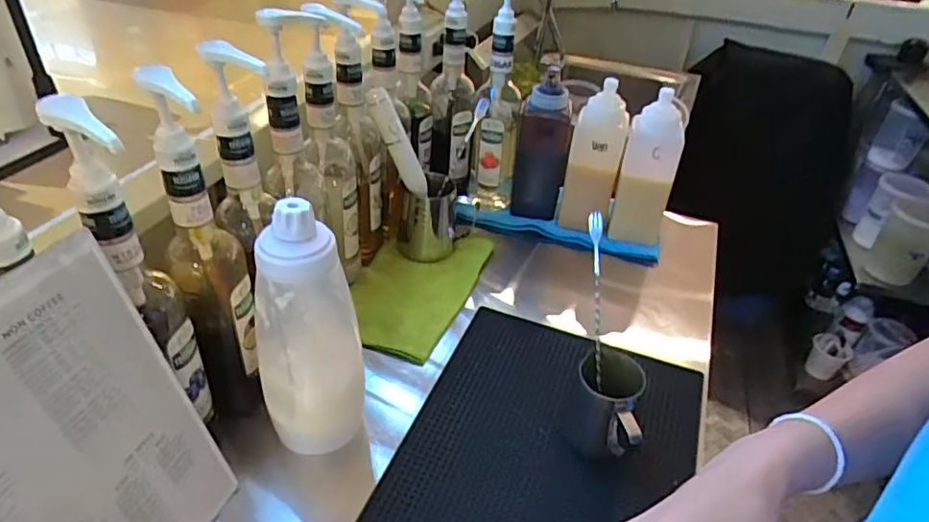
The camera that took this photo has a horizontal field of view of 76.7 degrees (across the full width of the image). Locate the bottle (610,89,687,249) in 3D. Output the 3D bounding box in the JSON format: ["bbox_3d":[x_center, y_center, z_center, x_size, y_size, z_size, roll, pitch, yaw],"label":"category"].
[{"bbox_3d":[0.286,-0.130,0.919,0.082,0.238,0.076,17,39,16],"label":"bottle"}]

